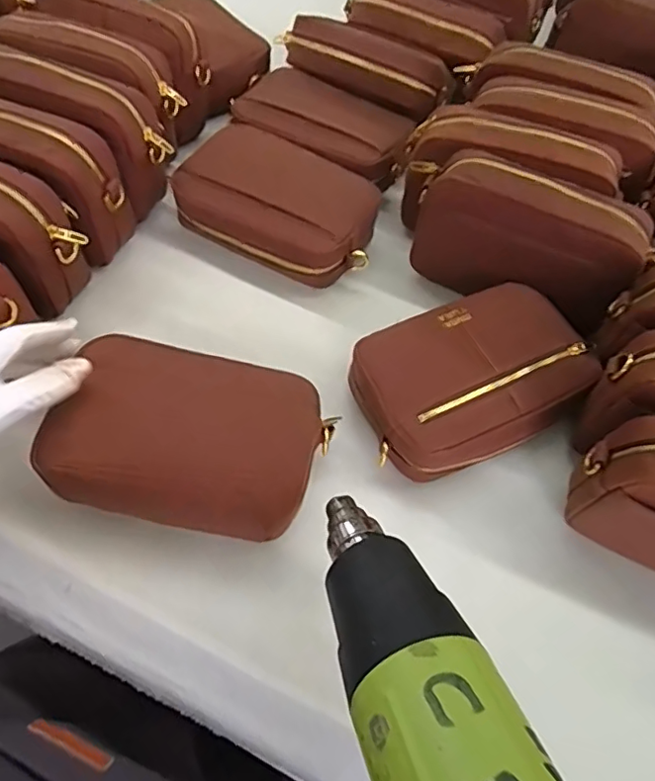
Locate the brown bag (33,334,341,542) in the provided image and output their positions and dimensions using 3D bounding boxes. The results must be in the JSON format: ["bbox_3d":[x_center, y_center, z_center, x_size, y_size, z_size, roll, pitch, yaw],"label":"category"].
[{"bbox_3d":[-0.099,0.033,0.412,0.187,0.048,0.123,9,58,1],"label":"brown bag"}]

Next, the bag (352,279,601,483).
[{"bbox_3d":[0.117,-0.006,0.475,0.195,0.068,0.130,-21,63,-17],"label":"bag"}]

